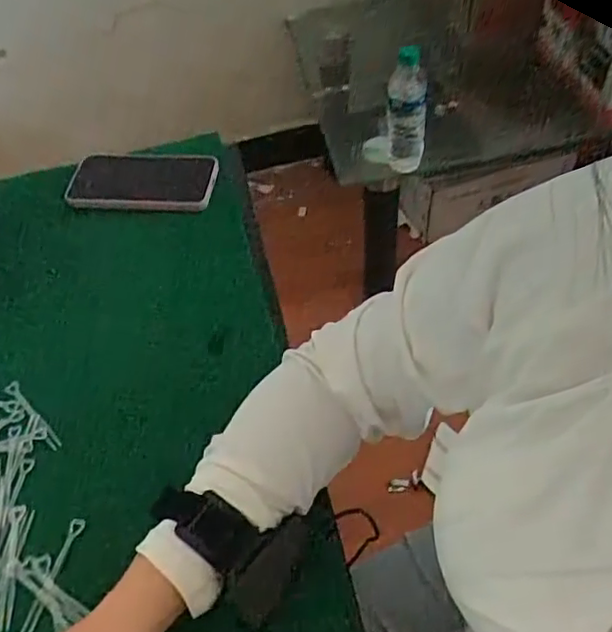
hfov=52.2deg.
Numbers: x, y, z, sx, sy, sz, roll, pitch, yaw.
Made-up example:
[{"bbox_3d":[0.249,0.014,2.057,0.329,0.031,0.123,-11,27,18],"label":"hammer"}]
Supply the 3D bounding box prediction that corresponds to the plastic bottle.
[{"bbox_3d":[0.176,-0.360,1.081,0.066,0.252,0.061,-1,54,3],"label":"plastic bottle"}]

